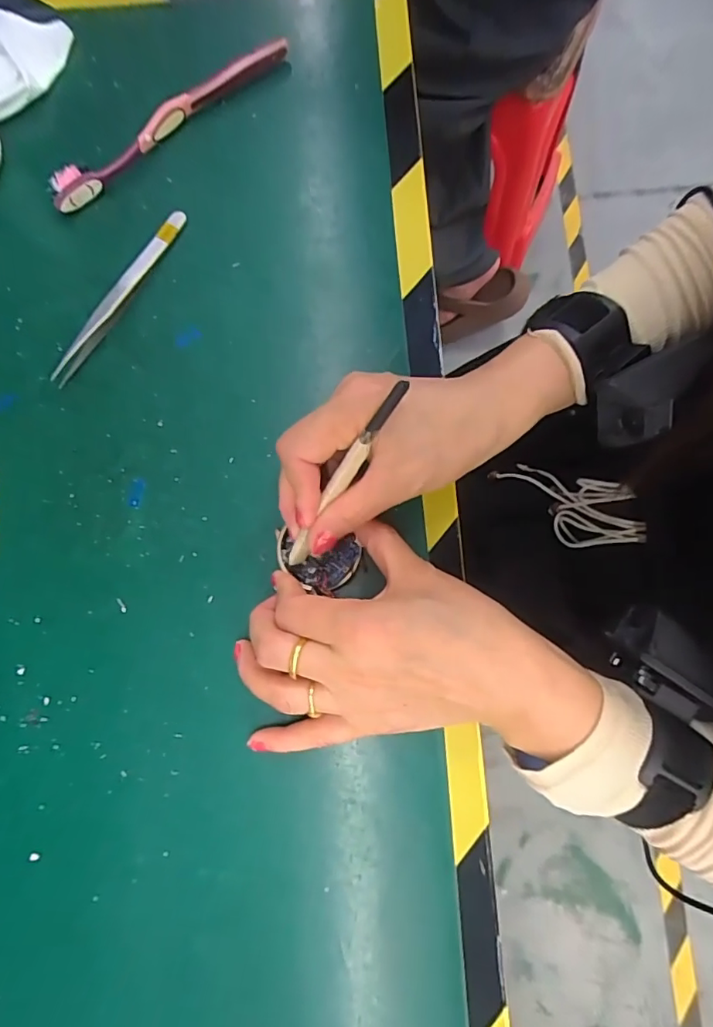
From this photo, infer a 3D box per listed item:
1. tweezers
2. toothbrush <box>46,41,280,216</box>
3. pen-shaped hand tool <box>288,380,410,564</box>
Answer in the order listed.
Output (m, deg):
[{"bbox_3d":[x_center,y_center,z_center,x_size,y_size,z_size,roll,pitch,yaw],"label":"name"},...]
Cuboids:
[{"bbox_3d":[-0.140,-0.130,0.304,0.008,0.008,0.127,30,81,7],"label":"tweezers"},{"bbox_3d":[-0.116,-0.248,0.324,0.177,0.017,0.016,-40,80,-6],"label":"toothbrush"},{"bbox_3d":[-0.007,-0.014,0.236,0.008,0.004,0.102,37,116,8],"label":"pen-shaped hand tool"}]

